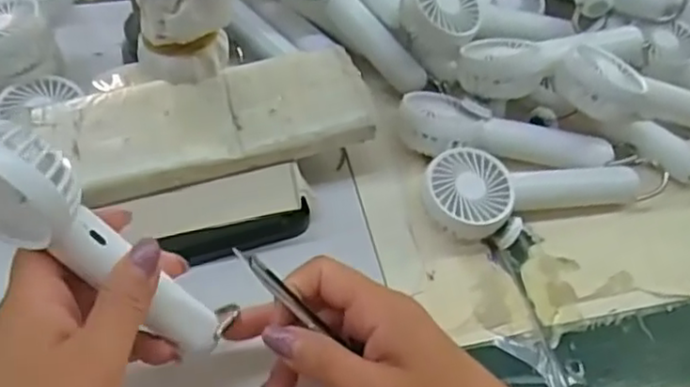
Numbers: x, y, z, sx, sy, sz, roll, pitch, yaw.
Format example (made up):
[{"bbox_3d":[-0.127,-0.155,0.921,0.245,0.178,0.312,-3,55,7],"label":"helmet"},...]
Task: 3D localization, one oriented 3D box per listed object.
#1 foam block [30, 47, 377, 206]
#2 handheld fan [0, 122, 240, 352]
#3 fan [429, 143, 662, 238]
[{"bbox_3d":[-0.081,-0.048,0.415,0.192,0.014,0.080,-18,62,-16],"label":"foam block"},{"bbox_3d":[-0.114,0.025,0.302,0.047,0.153,0.031,-11,43,40],"label":"handheld fan"},{"bbox_3d":[0.130,-0.005,0.436,0.164,0.033,0.053,-8,56,-10],"label":"fan"}]

